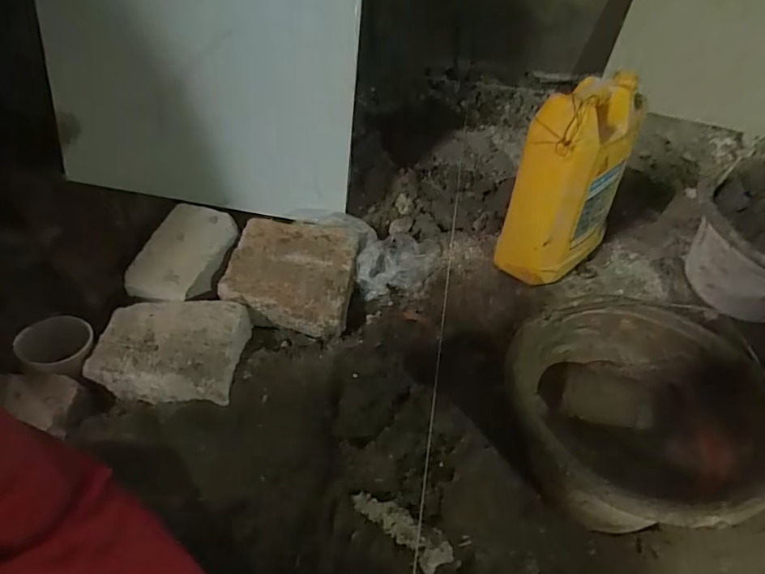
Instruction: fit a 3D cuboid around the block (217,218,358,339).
[{"bbox_3d":[-0.151,-0.020,0.812,0.204,0.062,0.214,7,45,3],"label":"block"}]

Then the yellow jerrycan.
[{"bbox_3d":[0.287,-0.155,0.753,0.142,0.281,0.185,24,48,19],"label":"yellow jerrycan"}]

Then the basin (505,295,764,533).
[{"bbox_3d":[0.254,0.155,0.534,0.237,0.181,0.241,2,45,-2],"label":"basin"}]

